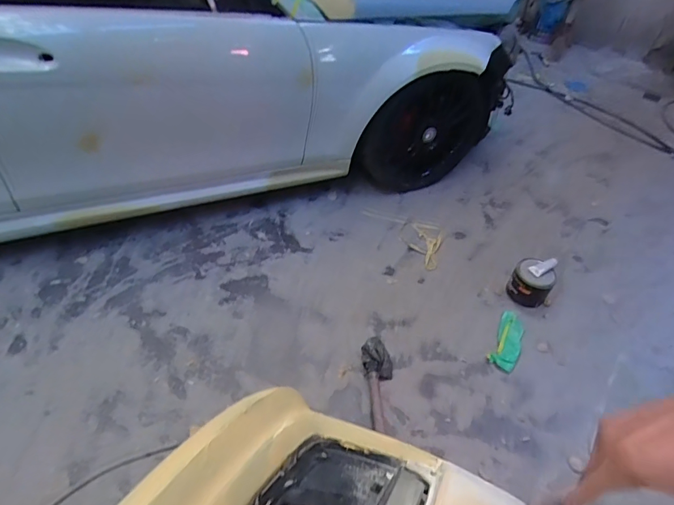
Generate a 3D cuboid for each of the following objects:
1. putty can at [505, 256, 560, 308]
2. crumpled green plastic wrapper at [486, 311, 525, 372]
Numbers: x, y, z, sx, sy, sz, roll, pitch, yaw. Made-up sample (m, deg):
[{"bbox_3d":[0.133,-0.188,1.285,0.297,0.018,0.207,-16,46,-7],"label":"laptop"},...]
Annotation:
[{"bbox_3d":[0.794,0.118,1.765,0.158,0.139,0.170,2,46,-3],"label":"putty can"},{"bbox_3d":[0.651,0.323,1.628,0.094,0.026,0.260,24,49,18],"label":"crumpled green plastic wrapper"}]

